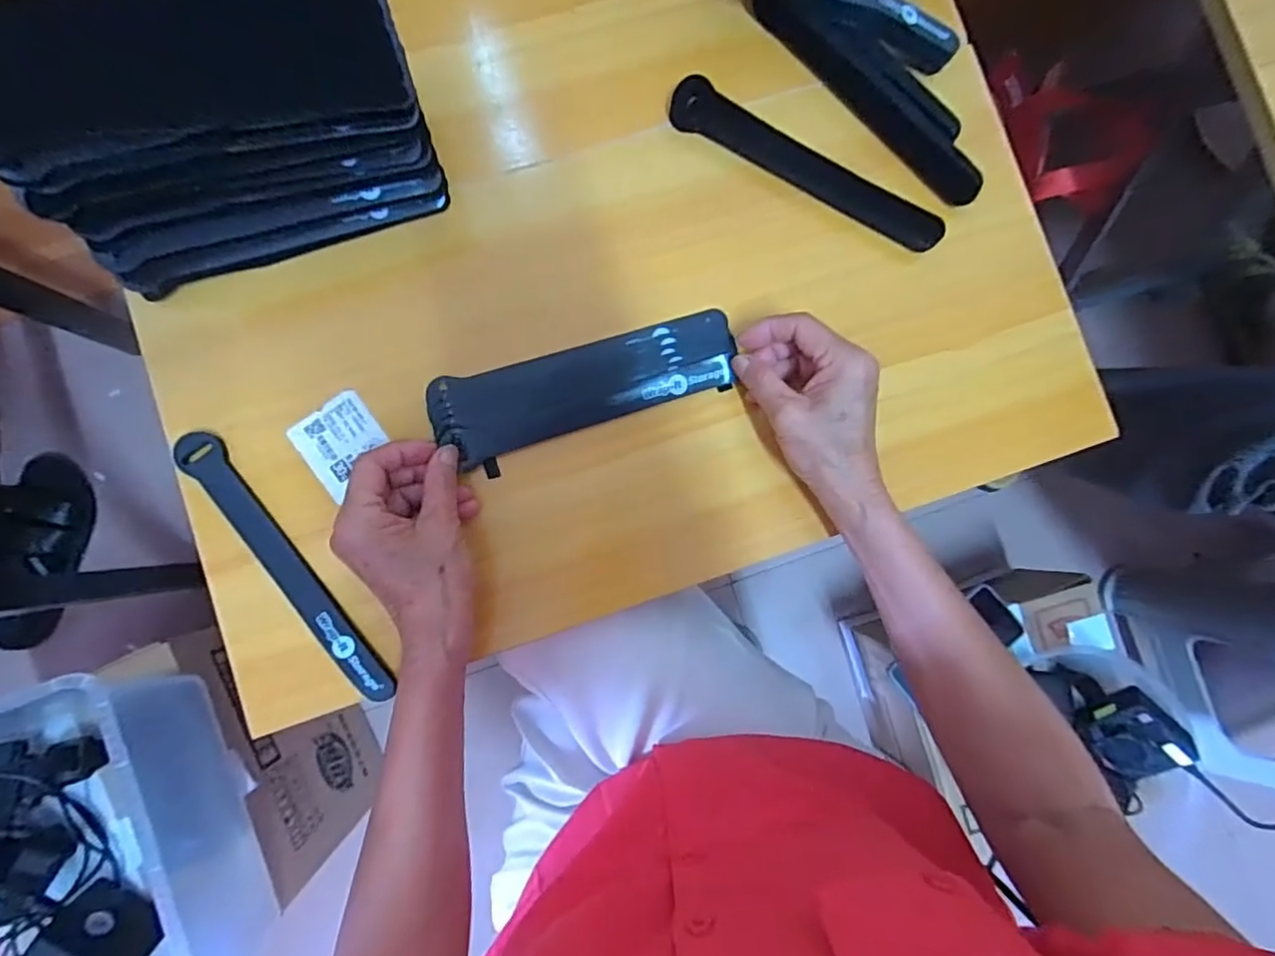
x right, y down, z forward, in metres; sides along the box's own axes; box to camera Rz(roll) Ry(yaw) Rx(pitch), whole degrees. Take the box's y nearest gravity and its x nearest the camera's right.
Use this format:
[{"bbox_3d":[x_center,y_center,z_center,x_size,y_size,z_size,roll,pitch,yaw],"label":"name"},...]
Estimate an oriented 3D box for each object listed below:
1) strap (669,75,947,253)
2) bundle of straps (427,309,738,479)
[{"bbox_3d":[0.117,-0.216,0.408,0.203,0.019,0.029,28,86,-1],"label":"strap"},{"bbox_3d":[-0.032,-0.059,0.382,0.195,0.015,0.057,-17,88,-4],"label":"bundle of straps"}]

